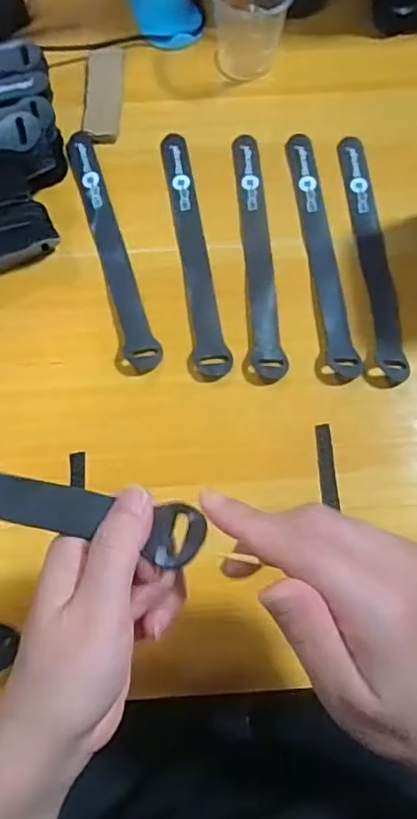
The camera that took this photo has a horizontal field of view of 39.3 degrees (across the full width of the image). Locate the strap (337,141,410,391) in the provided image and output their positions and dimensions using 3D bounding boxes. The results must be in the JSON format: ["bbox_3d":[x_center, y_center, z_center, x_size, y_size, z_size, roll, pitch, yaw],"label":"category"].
[{"bbox_3d":[0.120,-0.118,0.430,0.022,0.011,0.204,-2,73,-2],"label":"strap"}]

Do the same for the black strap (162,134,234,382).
[{"bbox_3d":[-0.010,-0.120,0.428,0.025,0.007,0.208,-7,73,-3],"label":"black strap"}]

